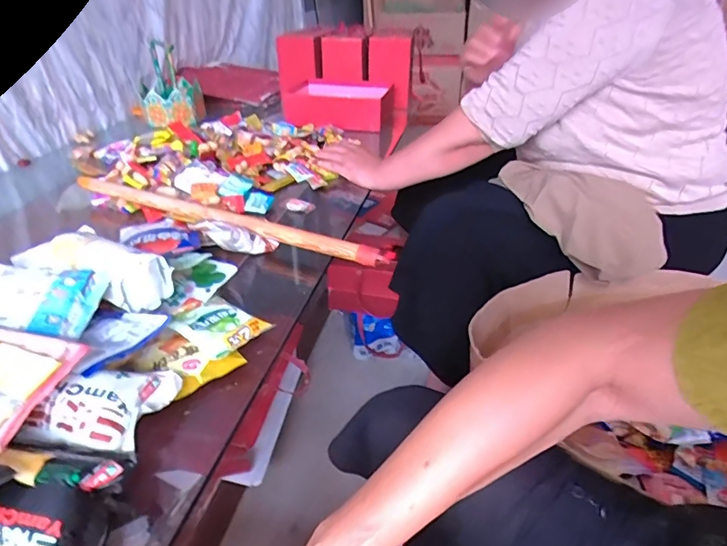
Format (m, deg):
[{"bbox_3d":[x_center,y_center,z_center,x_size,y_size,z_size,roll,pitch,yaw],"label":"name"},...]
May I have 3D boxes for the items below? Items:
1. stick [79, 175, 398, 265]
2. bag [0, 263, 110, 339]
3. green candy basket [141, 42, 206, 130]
[{"bbox_3d":[-0.236,-0.095,0.760,0.608,0.016,0.031,16,34,23],"label":"stick"},{"bbox_3d":[-0.339,0.027,0.494,0.110,0.026,0.094,9,43,-18],"label":"bag"},{"bbox_3d":[-0.533,-0.521,1.307,0.159,0.180,0.186,-10,33,-19],"label":"green candy basket"}]

